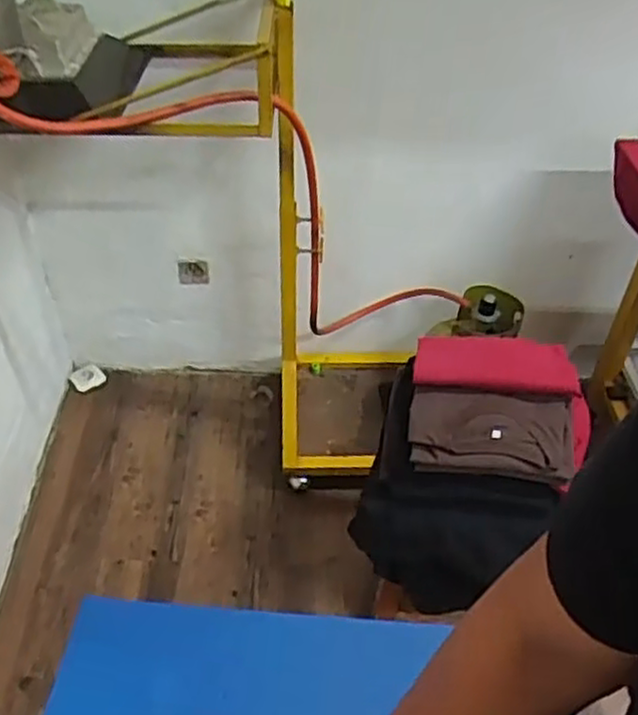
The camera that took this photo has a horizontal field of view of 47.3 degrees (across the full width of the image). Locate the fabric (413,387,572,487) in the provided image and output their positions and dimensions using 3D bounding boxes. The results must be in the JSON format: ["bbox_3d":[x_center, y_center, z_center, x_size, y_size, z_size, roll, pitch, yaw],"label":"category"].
[{"bbox_3d":[0.275,0.116,1.157,0.255,0.062,0.131,6,44,4],"label":"fabric"}]

